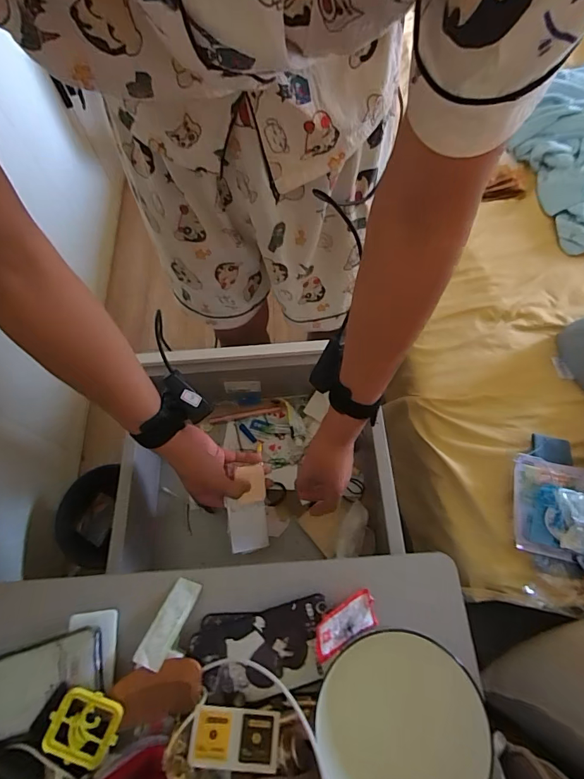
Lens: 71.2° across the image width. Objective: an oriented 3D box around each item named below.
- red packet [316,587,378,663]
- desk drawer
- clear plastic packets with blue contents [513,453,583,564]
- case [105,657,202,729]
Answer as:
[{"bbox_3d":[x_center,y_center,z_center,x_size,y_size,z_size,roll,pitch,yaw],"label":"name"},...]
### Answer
[{"bbox_3d":[0.057,0.247,0.432,0.079,0.010,0.035,-16,72,-30],"label":"red packet"},{"bbox_3d":[-0.057,0.112,0.623,0.359,0.115,0.277,-5,64,1],"label":"desk drawer"},{"bbox_3d":[0.399,0.175,0.619,0.104,0.034,0.147,11,66,9],"label":"clear plastic packets with blue contents"},{"bbox_3d":[-0.136,0.306,0.413,0.091,0.019,0.047,-15,64,-4],"label":"case"}]

